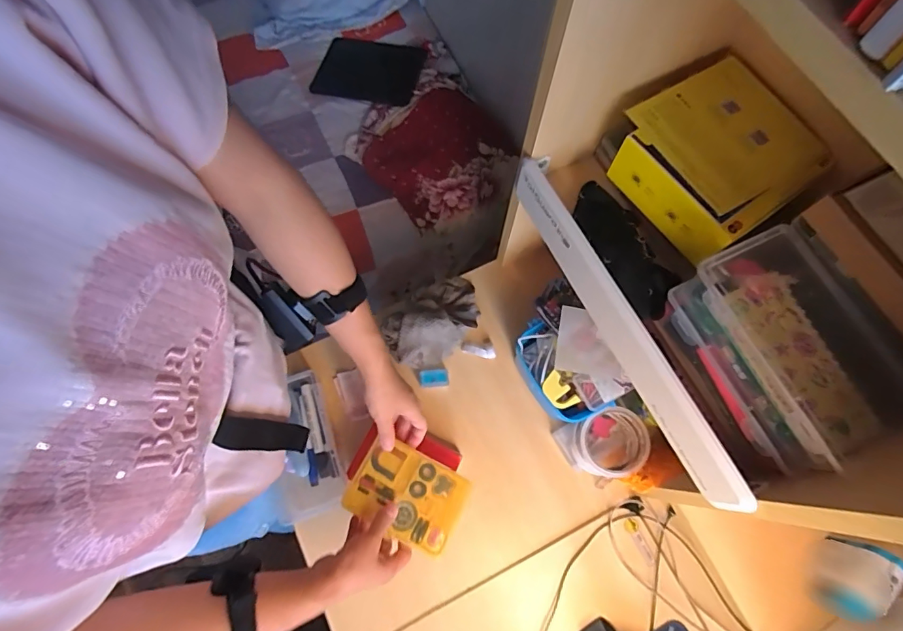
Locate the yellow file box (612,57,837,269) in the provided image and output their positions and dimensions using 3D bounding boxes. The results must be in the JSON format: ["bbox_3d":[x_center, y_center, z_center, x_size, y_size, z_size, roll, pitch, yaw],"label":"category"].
[{"bbox_3d":[0.255,-0.150,0.453,0.146,0.073,0.158,-29,75,-10],"label":"yellow file box"}]

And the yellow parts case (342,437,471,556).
[{"bbox_3d":[-0.054,0.222,0.572,0.135,0.017,0.097,27,74,7],"label":"yellow parts case"}]

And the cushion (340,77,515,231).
[{"bbox_3d":[-0.043,-0.366,1.021,0.295,0.103,0.399,-29,75,-10],"label":"cushion"}]

